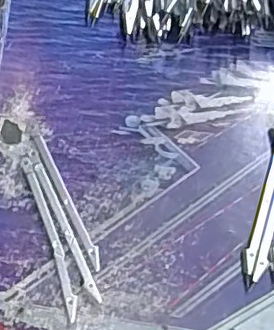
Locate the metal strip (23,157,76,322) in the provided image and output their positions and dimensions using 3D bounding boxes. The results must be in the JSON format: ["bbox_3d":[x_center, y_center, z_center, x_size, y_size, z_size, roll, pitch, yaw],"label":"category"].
[{"bbox_3d":[-0.046,0.037,0.299,0.007,0.004,0.089,-18,71,-6],"label":"metal strip"}]

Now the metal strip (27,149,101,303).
[{"bbox_3d":[-0.039,0.030,0.301,0.006,0.004,0.089,-23,71,-8],"label":"metal strip"}]

